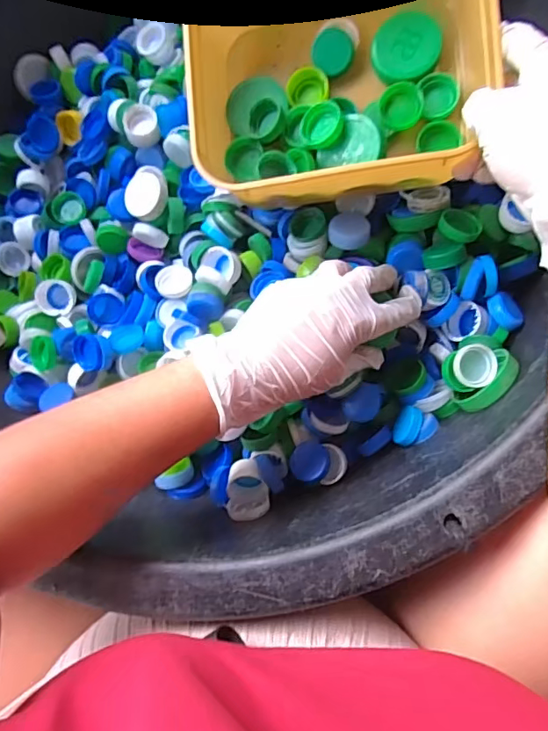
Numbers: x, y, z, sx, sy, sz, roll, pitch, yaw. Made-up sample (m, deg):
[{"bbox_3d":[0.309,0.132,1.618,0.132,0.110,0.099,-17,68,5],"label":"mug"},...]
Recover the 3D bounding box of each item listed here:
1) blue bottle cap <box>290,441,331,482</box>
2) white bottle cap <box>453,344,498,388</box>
[{"bbox_3d":[0.028,0.074,0.386,0.030,0.011,0.029,-1,84,7],"label":"blue bottle cap"},{"bbox_3d":[0.148,0.001,0.371,0.030,0.018,0.030,-1,84,7],"label":"white bottle cap"}]

